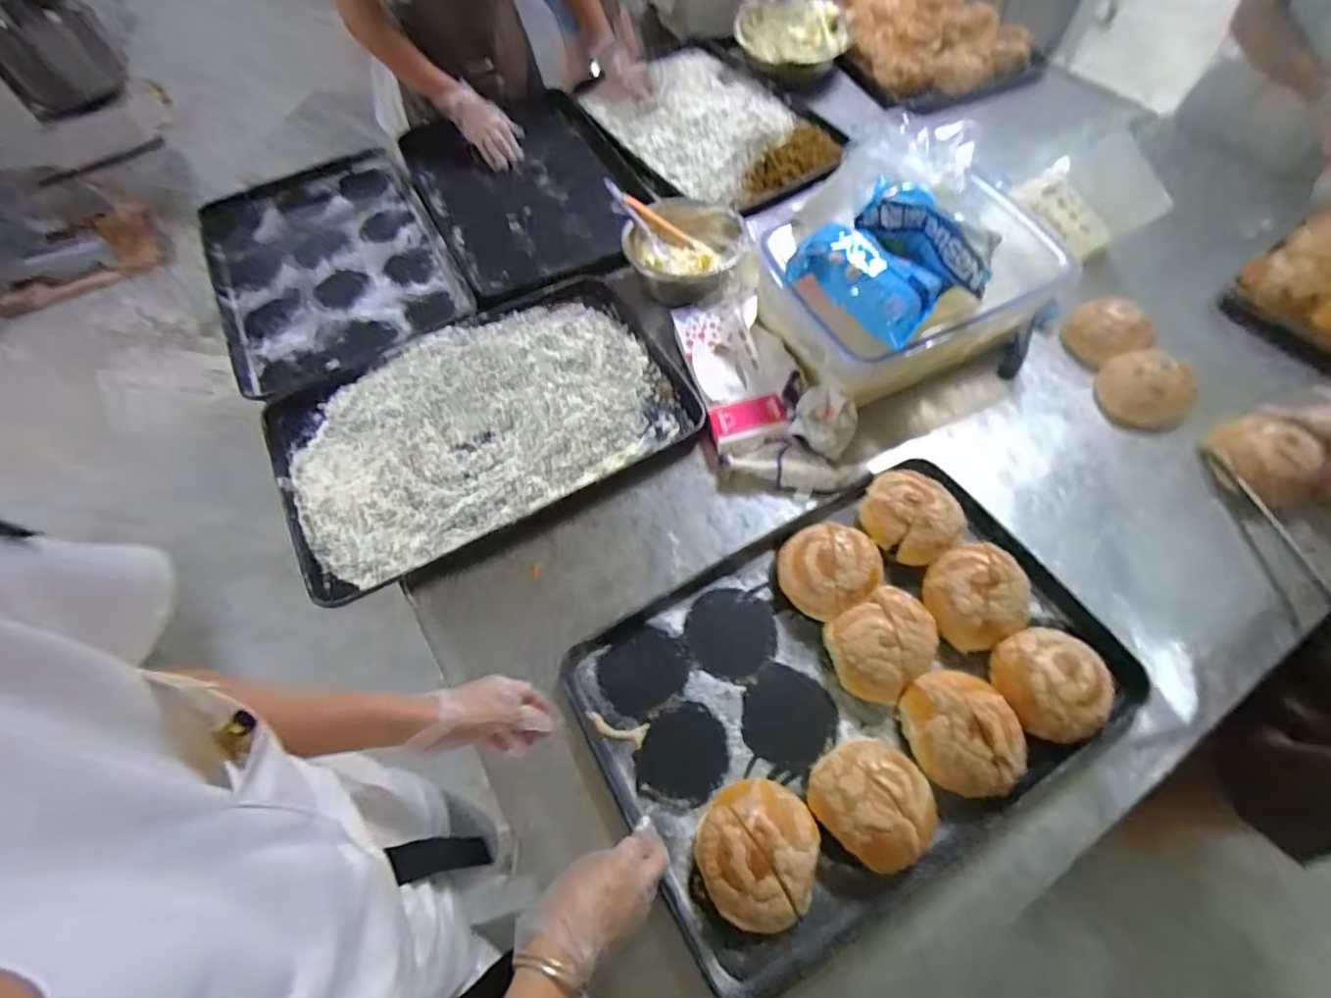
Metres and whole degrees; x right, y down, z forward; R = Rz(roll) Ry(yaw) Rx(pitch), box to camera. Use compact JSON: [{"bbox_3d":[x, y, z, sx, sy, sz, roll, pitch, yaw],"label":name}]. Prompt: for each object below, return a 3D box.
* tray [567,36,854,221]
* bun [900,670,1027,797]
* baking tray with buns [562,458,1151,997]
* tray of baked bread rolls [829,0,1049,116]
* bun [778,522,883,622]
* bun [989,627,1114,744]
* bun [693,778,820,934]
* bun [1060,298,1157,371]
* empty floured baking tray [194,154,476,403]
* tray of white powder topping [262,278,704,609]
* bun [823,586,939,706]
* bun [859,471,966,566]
[{"bbox_3d":[0.090,-0.821,1.272,0.400,0.070,0.601,-39,68,-17],"label":"tray"},{"bbox_3d":[0.326,0.250,0.640,0.115,0.053,0.133,-6,59,1],"label":"bun"},{"bbox_3d":[0.215,0.212,0.689,0.576,0.099,0.387,-27,65,-12],"label":"baking tray with buns"},{"bbox_3d":[0.600,-1.147,1.400,0.447,0.066,0.591,-10,55,-1],"label":"tray of baked bread rolls"},{"bbox_3d":[0.206,0.091,0.748,0.111,0.060,0.121,37,67,27],"label":"bun"},{"bbox_3d":[0.432,0.210,0.665,0.113,0.058,0.120,-30,58,-14],"label":"bun"},{"bbox_3d":[0.093,0.361,0.603,0.115,0.064,0.130,11,58,14],"label":"bun"},{"bbox_3d":[0.705,-0.265,0.933,0.109,0.064,0.116,-3,56,4],"label":"bun"},{"bbox_3d":[-0.619,-0.437,1.087,0.404,0.049,0.563,-28,58,-13],"label":"empty floured baking tray"},{"bbox_3d":[-0.277,-0.129,0.893,0.593,0.041,0.388,-28,57,-12],"label":"tray of white powder topping"},{"bbox_3d":[0.257,0.170,0.702,0.134,0.052,0.110,-39,64,-17],"label":"bun"},{"bbox_3d":[0.322,0.016,0.777,0.113,0.045,0.136,-29,58,-13],"label":"bun"}]

